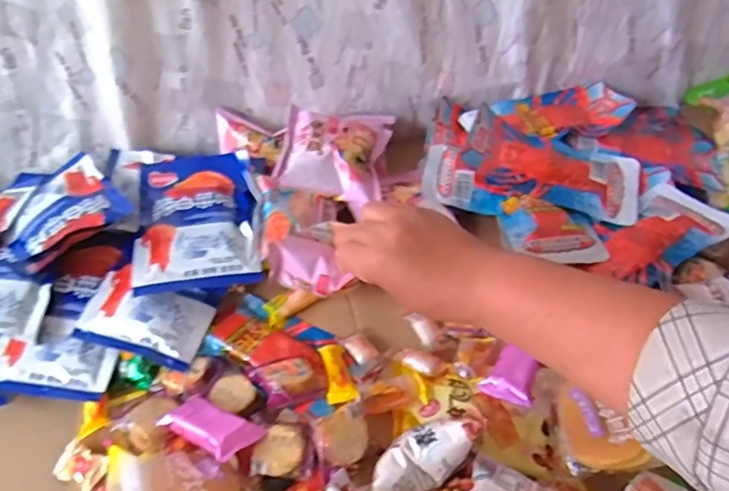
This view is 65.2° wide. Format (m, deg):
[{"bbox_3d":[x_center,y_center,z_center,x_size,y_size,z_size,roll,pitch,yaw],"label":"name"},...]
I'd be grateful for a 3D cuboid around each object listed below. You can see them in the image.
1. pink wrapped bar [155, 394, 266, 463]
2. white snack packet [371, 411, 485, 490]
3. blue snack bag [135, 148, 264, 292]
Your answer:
[{"bbox_3d":[-0.126,0.146,0.459,0.088,0.019,0.038,8,47,32],"label":"pink wrapped bar"},{"bbox_3d":[0.046,0.149,0.411,0.087,0.026,0.038,-32,51,-5],"label":"white snack packet"},{"bbox_3d":[-0.174,-0.030,0.594,0.120,0.032,0.183,-11,48,-6],"label":"blue snack bag"}]

